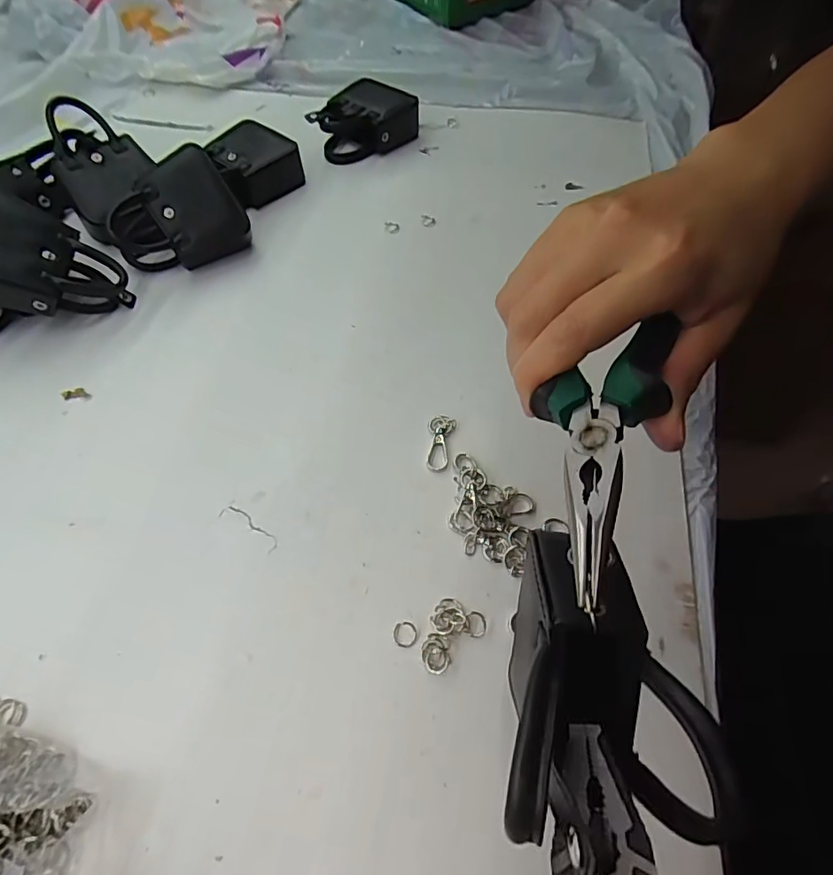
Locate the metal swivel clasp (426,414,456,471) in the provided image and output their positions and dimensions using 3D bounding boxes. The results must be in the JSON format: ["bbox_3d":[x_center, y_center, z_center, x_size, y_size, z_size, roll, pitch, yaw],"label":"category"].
[{"bbox_3d":[0.014,0.003,0.330,0.017,0.004,0.039,11,57,6],"label":"metal swivel clasp"}]

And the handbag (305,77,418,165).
[{"bbox_3d":[-0.051,-0.304,0.508,0.076,0.041,0.101,30,61,18],"label":"handbag"}]

